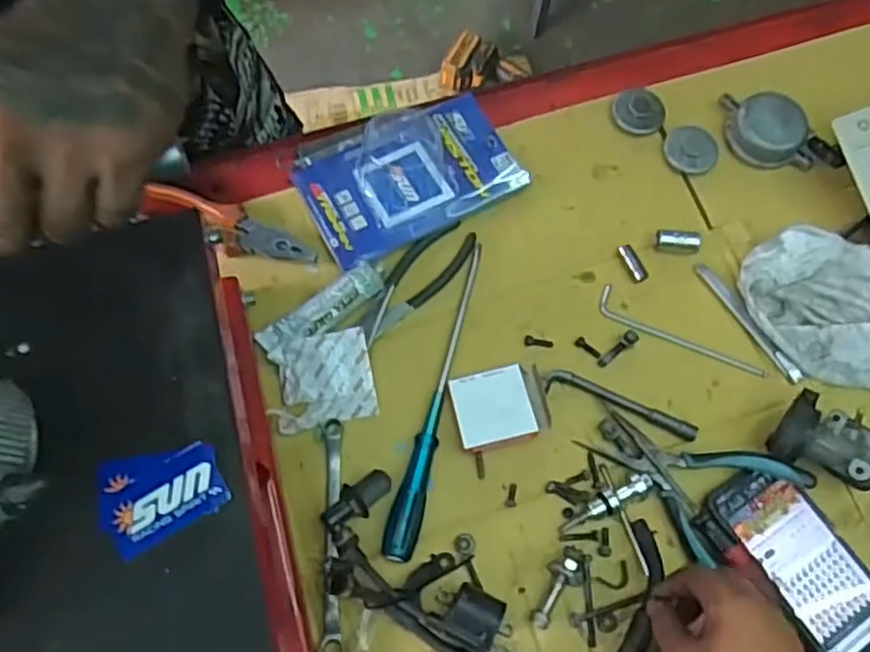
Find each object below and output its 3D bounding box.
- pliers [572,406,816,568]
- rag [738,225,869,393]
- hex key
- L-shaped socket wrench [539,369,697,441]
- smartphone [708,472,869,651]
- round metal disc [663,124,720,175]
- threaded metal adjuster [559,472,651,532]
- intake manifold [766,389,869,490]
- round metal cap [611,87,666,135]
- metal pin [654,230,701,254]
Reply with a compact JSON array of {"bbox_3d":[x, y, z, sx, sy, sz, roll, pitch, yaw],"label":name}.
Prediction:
[{"bbox_3d":[0.219,0.115,0.606,0.113,0.029,0.150,-40,76,-15],"label":"pliers"},{"bbox_3d":[0.369,-0.020,0.651,0.178,0.042,0.125,28,71,8],"label":"rag"},{"bbox_3d":[0.226,0.013,0.659,0.165,0.004,0.029,31,72,9],"label":"hex key"},{"bbox_3d":[0.165,0.068,0.630,0.137,0.011,0.027,19,70,5],"label":"L-shaped socket wrench"},{"bbox_3d":[0.303,0.192,0.585,0.078,0.011,0.158,-32,74,-12],"label":"smartphone"},{"bbox_3d":[0.261,-0.180,0.722,0.053,0.014,0.052,1,70,-2],"label":"round metal disc"},{"bbox_3d":[0.142,0.148,0.593,0.087,0.016,0.017,-31,73,2],"label":"threaded metal adjuster"},{"bbox_3d":[0.334,0.099,0.608,0.084,0.044,0.062,28,72,7],"label":"intake manifold"},{"bbox_3d":[0.210,-0.221,0.733,0.050,0.013,0.052,1,70,-2],"label":"round metal cap"},{"bbox_3d":[0.233,-0.080,0.686,0.042,0.014,0.018,6,70,0],"label":"metal pin"}]

